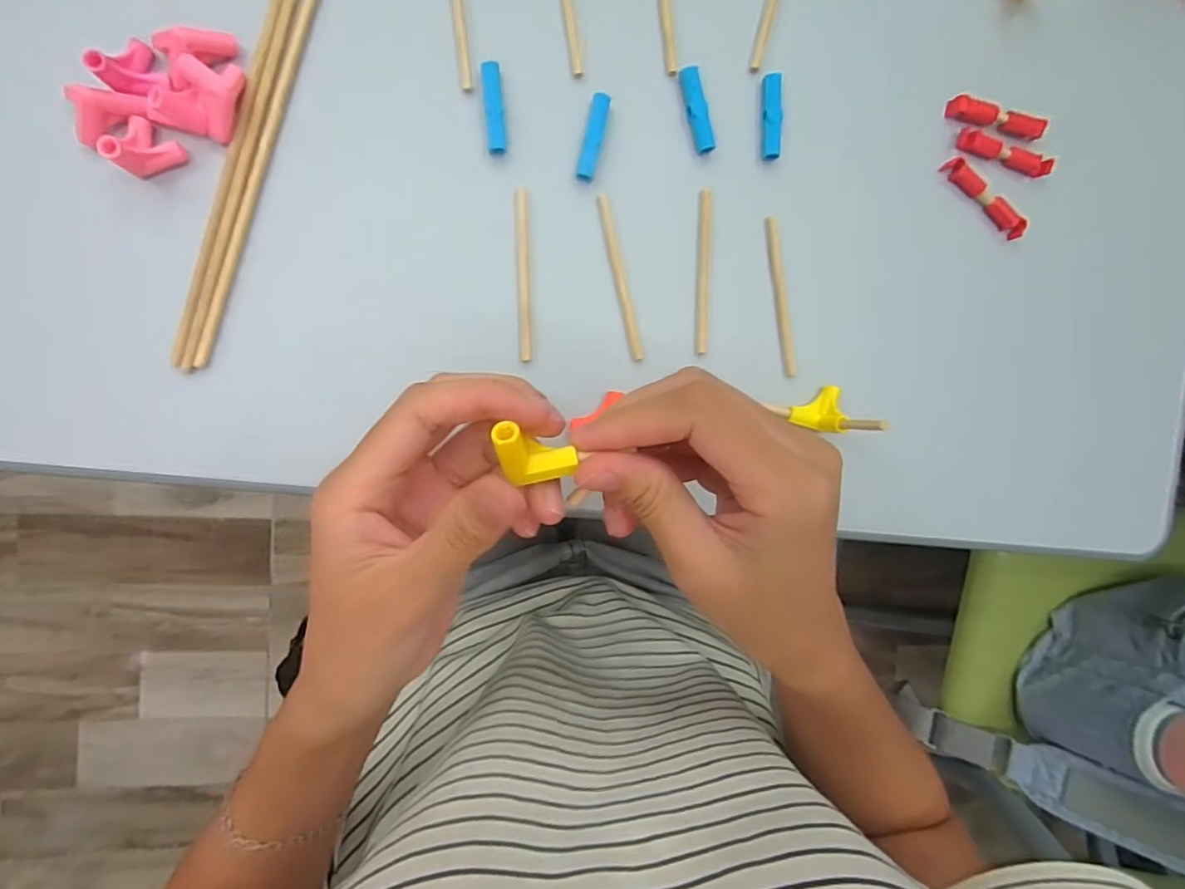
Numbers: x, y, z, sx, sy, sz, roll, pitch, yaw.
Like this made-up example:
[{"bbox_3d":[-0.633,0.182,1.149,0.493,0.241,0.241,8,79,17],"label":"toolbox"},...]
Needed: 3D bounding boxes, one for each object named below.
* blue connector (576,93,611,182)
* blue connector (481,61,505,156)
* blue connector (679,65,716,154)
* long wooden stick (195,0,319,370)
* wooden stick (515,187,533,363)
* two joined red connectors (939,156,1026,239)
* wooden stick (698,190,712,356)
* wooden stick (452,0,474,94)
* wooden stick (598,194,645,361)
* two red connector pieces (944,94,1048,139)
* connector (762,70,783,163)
[{"bbox_3d":[0.000,-0.158,0.303,0.010,0.007,0.045,14,90,-10],"label":"blue connector"},{"bbox_3d":[-0.049,-0.167,0.295,0.009,0.009,0.042,-6,93,-9],"label":"blue connector"},{"bbox_3d":[0.055,-0.176,0.311,0.010,0.007,0.042,-17,95,-8],"label":"blue connector"},{"bbox_3d":[-0.159,-0.132,0.283,0.007,0.006,0.195,17,90,-10],"label":"long wooden stick"},{"bbox_3d":[-0.035,-0.087,0.304,0.007,0.005,0.086,-2,93,-9],"label":"wooden stick"},{"bbox_3d":[0.224,-0.139,0.335,0.058,0.009,0.007,37,86,-9],"label":"two joined red connectors"},{"bbox_3d":[0.060,-0.093,0.318,0.006,0.004,0.086,0,93,-9],"label":"wooden stick"},{"bbox_3d":[-0.067,-0.219,0.292,0.006,0.006,0.084,-7,94,-9],"label":"wooden stick"},{"bbox_3d":[0.015,-0.087,0.311,0.007,0.004,0.085,-14,95,-9],"label":"wooden stick"},{"bbox_3d":[0.230,-0.185,0.334,0.056,0.010,0.013,8,91,-10],"label":"two red connector pieces"},{"bbox_3d":[0.096,-0.176,0.316,0.009,0.009,0.044,2,92,-10],"label":"connector"}]

